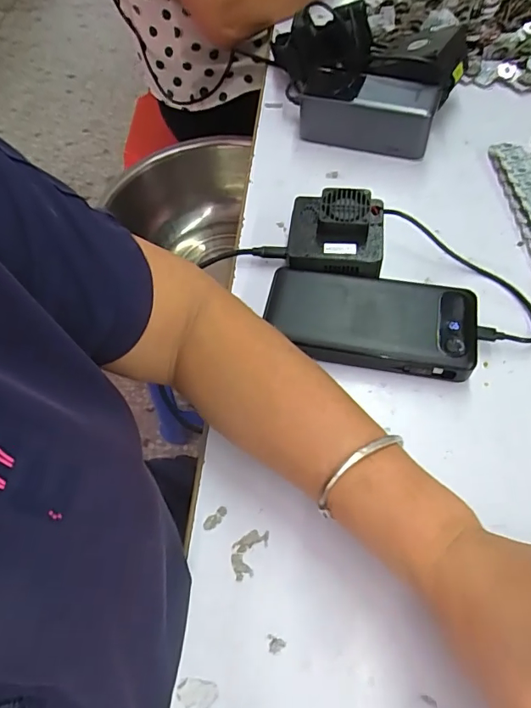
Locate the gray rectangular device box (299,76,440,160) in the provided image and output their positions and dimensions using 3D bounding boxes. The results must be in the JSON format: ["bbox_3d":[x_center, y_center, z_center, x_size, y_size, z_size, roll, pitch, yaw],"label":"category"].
[{"bbox_3d":[0.103,-0.241,0.482,0.125,0.048,0.052,13,61,12],"label":"gray rectangular device box"}]

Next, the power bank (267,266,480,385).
[{"bbox_3d":[0.080,-0.024,0.369,0.154,0.033,0.074,6,59,9],"label":"power bank"}]

